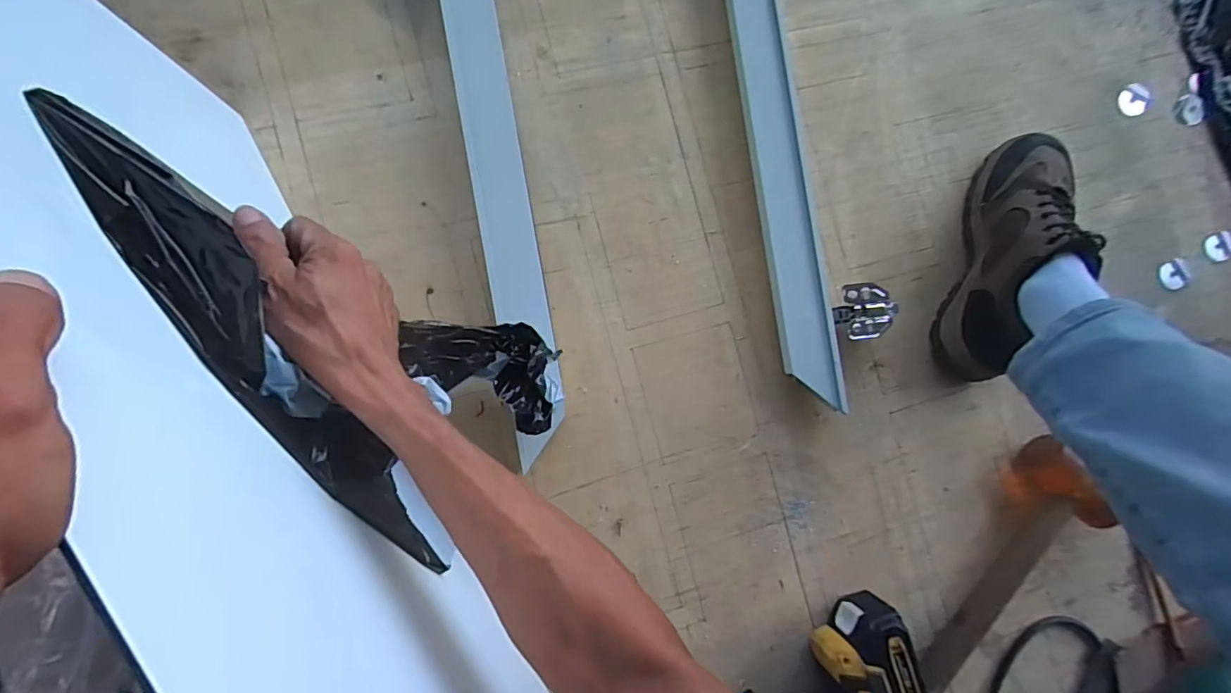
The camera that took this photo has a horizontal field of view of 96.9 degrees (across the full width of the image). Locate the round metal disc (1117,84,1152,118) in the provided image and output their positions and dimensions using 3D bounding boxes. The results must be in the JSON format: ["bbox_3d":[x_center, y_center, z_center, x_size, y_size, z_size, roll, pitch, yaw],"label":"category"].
[{"bbox_3d":[0.583,-0.277,0.612,0.043,0.004,0.034,-16,90,-9],"label":"round metal disc"}]

